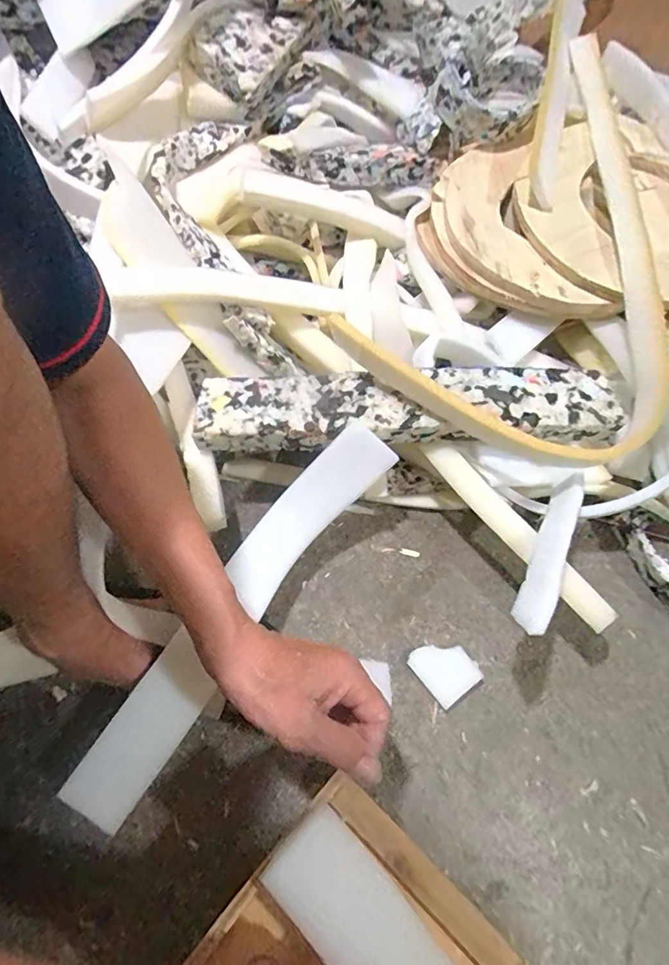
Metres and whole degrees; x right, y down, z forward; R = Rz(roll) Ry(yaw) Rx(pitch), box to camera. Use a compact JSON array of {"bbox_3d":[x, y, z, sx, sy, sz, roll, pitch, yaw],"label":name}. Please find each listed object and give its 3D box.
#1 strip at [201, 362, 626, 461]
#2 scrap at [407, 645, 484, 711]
[{"bbox_3d":[0.076,-0.082,0.500,0.431,0.031,0.089,-4,58,0],"label":"strip"},{"bbox_3d":[0.104,0.177,0.463,0.049,0.012,0.056,-32,62,-19],"label":"scrap"}]

